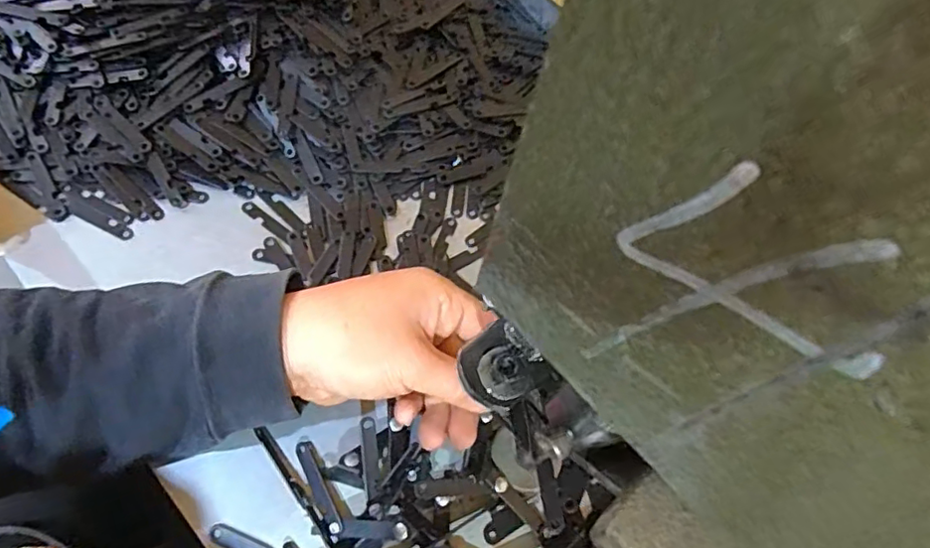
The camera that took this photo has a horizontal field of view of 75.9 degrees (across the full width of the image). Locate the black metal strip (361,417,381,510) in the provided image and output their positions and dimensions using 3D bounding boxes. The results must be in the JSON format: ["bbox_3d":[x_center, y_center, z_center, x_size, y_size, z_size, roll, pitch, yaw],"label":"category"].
[{"bbox_3d":[-0.050,0.100,0.317,0.007,0.008,0.046,-4,90,-3],"label":"black metal strip"}]

